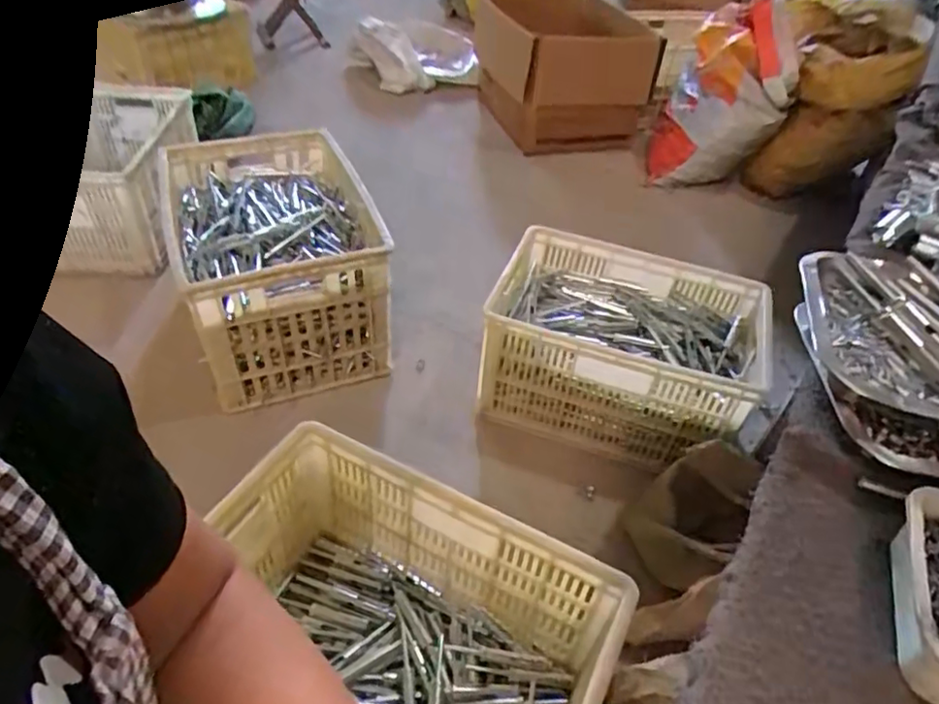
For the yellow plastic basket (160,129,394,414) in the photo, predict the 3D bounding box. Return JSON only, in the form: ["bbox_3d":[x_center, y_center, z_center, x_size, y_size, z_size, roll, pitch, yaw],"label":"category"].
[{"bbox_3d":[-0.378,-0.182,1.260,0.359,0.289,0.470,-13,45,-19],"label":"yellow plastic basket"}]

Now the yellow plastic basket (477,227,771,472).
[{"bbox_3d":[0.288,-0.002,1.186,0.472,0.242,0.315,16,43,12],"label":"yellow plastic basket"}]

